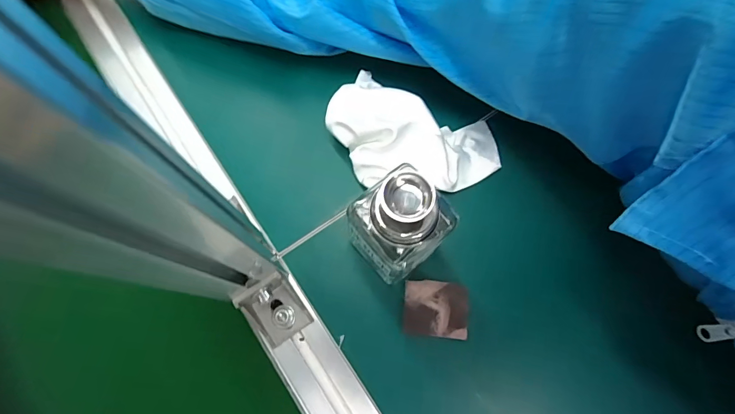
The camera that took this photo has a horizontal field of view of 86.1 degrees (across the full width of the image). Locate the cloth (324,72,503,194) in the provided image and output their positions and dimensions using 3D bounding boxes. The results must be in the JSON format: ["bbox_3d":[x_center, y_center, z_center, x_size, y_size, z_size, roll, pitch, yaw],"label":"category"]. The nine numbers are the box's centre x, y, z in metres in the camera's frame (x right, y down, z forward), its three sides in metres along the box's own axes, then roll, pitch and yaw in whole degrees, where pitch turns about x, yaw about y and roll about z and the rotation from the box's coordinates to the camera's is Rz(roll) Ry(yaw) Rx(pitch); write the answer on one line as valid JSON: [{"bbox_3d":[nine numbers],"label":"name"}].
[{"bbox_3d":[0.037,-0.057,0.316,0.142,0.037,0.096,23,73,6],"label":"cloth"}]

